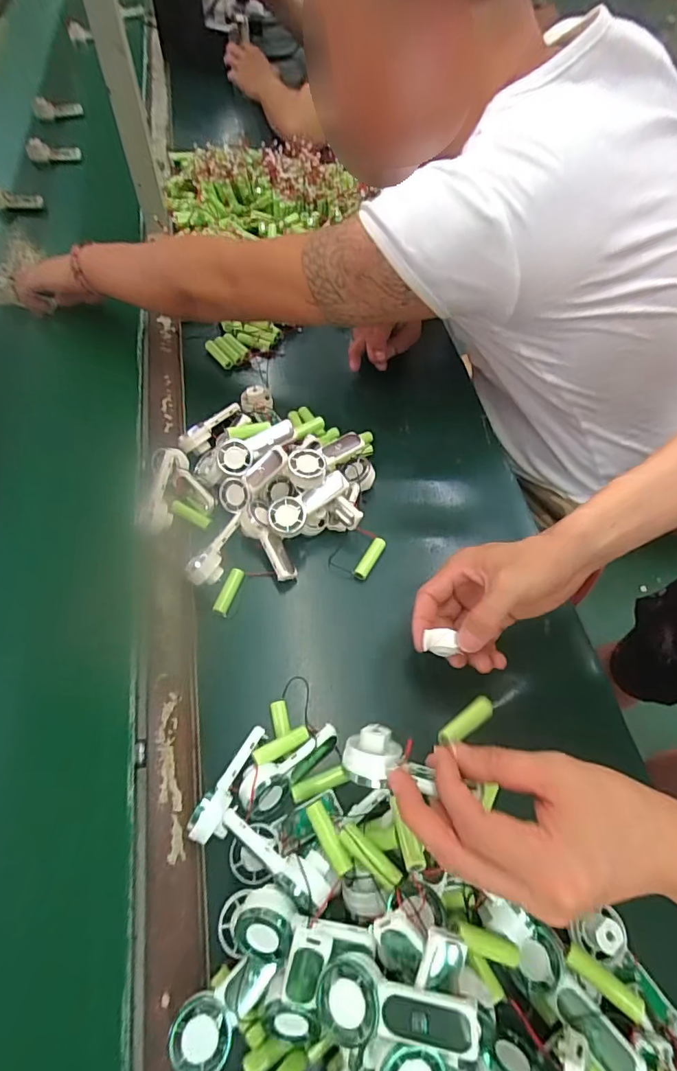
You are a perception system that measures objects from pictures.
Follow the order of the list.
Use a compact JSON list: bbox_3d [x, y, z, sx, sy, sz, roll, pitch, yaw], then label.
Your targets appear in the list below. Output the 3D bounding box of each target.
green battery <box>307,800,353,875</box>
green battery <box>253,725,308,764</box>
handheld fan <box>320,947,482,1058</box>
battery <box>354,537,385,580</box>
[{"bbox_3d":[-0.007,0.225,0.361,0.015,0.015,0.050,-25,57,-17],"label":"green battery"},{"bbox_3d":[-0.049,0.179,0.415,0.048,0.012,0.014,-23,64,-16],"label":"green battery"},{"bbox_3d":[0.035,0.279,0.287,0.091,0.025,0.037,-3,59,18],"label":"handheld fan"},{"bbox_3d":[0.034,0.026,0.534,0.015,0.013,0.055,28,63,12],"label":"battery"}]

